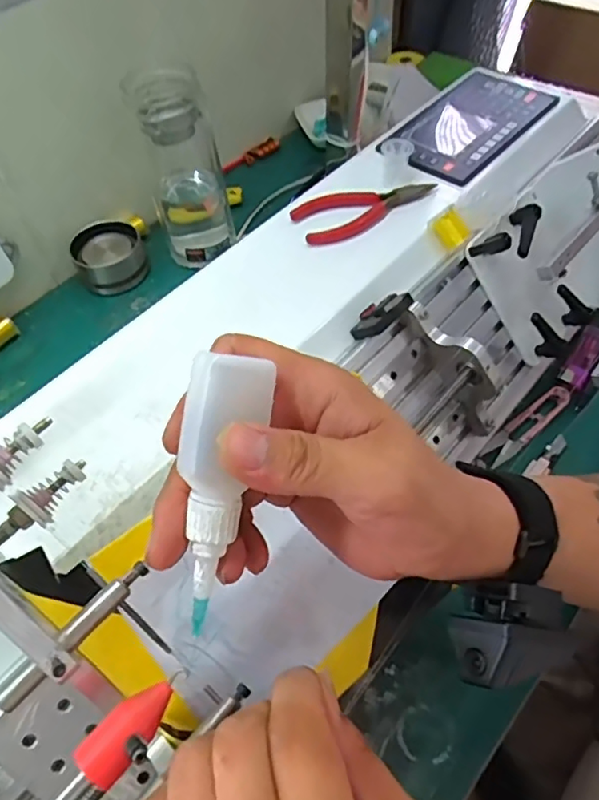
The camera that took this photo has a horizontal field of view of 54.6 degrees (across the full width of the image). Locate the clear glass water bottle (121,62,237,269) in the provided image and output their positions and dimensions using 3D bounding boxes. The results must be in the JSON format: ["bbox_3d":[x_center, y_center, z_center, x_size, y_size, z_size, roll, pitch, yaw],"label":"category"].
[{"bbox_3d":[-0.114,-0.223,0.590,0.074,0.191,0.057,-11,55,-4],"label":"clear glass water bottle"}]

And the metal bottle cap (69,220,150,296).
[{"bbox_3d":[-0.205,-0.156,0.633,0.074,0.048,0.065,-19,56,-10],"label":"metal bottle cap"}]

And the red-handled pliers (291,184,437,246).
[{"bbox_3d":[0.056,-0.160,0.478,0.121,0.011,0.041,-22,56,-11],"label":"red-handled pliers"}]

